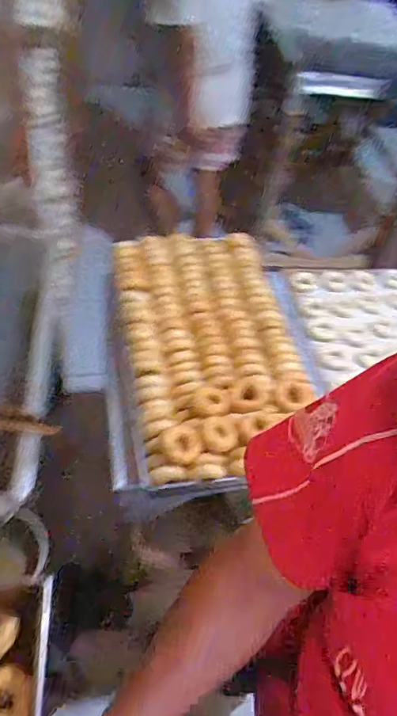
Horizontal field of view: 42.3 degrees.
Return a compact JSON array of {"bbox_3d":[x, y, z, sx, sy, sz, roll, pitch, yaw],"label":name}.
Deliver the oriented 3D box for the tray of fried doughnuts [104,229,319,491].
[{"bbox_3d":[0.019,-0.053,1.092,0.412,0.082,0.655,1,51,-8],"label":"tray of fried doughnuts"}]

